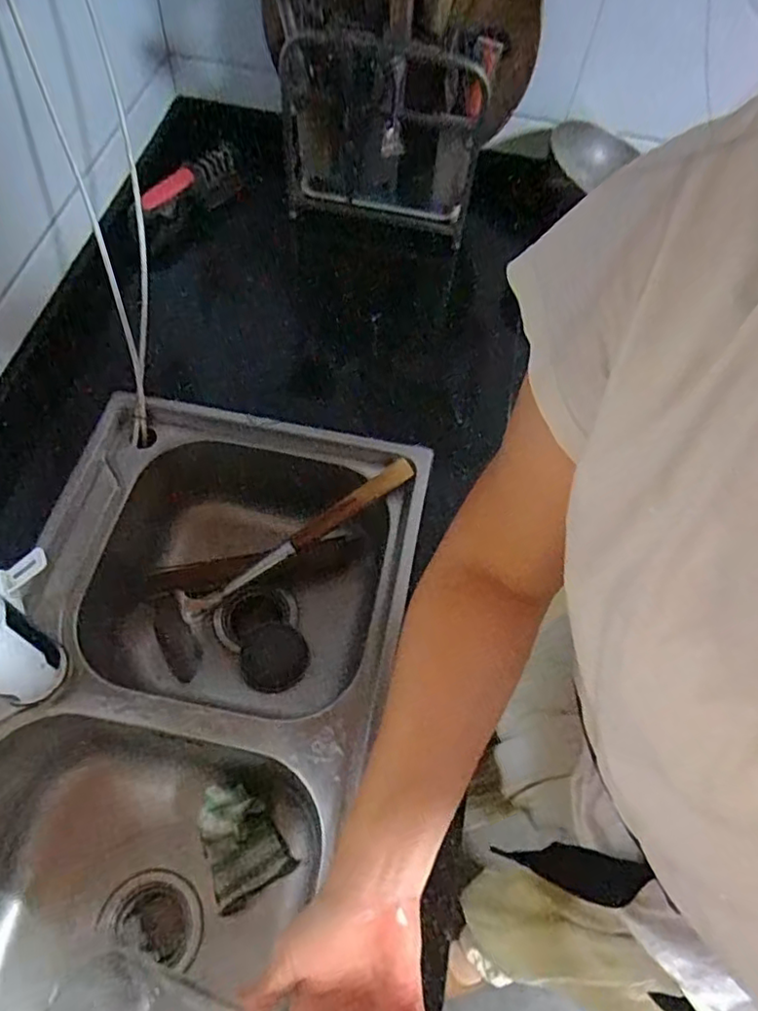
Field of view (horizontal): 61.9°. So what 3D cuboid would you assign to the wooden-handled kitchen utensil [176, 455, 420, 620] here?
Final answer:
[{"bbox_3d":[-0.098,0.036,0.743,0.316,0.025,0.032,-33,67,1],"label":"wooden-handled kitchen utensil"}]

